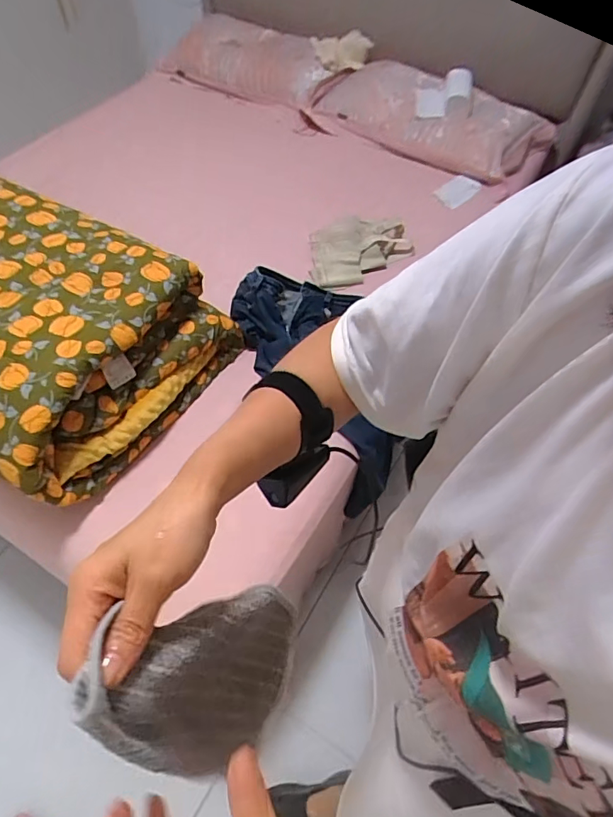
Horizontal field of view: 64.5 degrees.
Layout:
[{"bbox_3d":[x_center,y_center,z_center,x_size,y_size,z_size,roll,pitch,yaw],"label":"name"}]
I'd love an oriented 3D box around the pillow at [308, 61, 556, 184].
[{"bbox_3d":[0.430,-1.024,1.659,0.775,0.134,0.395,31,61,17],"label":"pillow"}]

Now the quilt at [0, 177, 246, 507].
[{"bbox_3d":[-0.524,-0.172,0.987,0.601,0.247,0.561,25,59,14],"label":"quilt"}]

